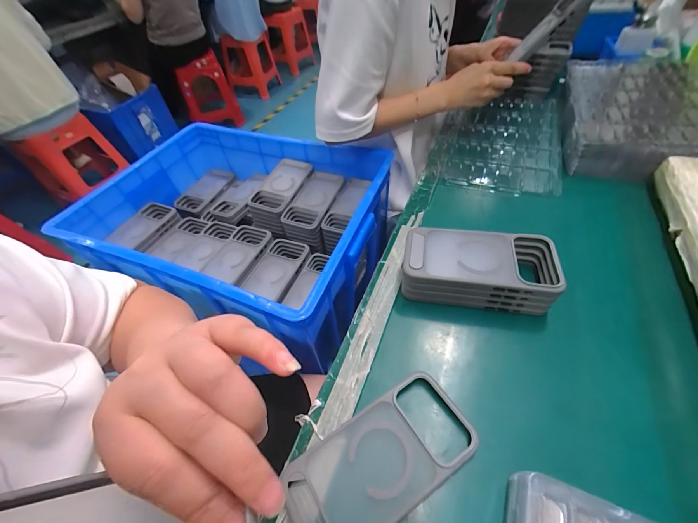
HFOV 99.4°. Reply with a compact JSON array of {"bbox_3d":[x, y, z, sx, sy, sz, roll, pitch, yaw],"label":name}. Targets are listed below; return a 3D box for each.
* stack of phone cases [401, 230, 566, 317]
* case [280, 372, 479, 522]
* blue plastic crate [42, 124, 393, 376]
[{"bbox_3d":[0.156,0.012,0.357,0.173,0.061,0.082,7,52,11],"label":"stack of phone cases"},{"bbox_3d":[0.028,0.175,0.258,0.166,0.016,0.079,-27,54,-16],"label":"case"},{"bbox_3d":[-0.225,-0.087,0.639,0.563,0.166,0.424,13,53,15],"label":"blue plastic crate"}]

